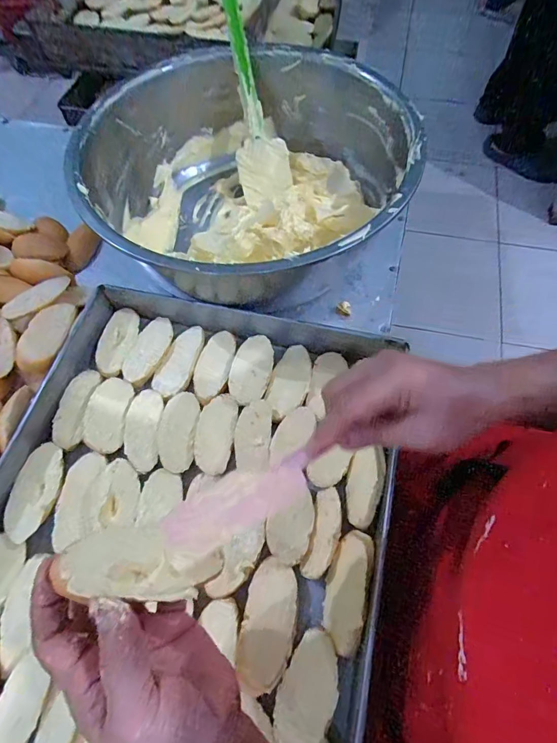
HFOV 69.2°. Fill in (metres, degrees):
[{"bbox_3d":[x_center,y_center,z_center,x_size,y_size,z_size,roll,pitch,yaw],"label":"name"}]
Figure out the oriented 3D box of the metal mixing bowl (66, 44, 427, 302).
[{"bbox_3d":[-0.055,-0.255,0.533,0.361,0.143,0.361,-1,62,1],"label":"metal mixing bowl"}]

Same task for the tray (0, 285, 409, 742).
[{"bbox_3d":[-0.111,0.208,0.342,0.374,0.046,0.620,11,63,7],"label":"tray"}]

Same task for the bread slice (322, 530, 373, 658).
[{"bbox_3d":[0.057,0.184,0.341,0.040,0.008,0.090,-9,58,39],"label":"bread slice"}]

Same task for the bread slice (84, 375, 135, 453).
[{"bbox_3d":[-0.180,0.044,0.426,0.043,0.008,0.080,2,62,3],"label":"bread slice"}]

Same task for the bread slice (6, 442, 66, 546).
[{"bbox_3d":[-0.236,0.115,0.392,0.041,0.009,0.089,7,63,6],"label":"bread slice"}]

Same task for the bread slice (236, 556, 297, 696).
[{"bbox_3d":[-0.008,0.211,0.337,0.043,0.008,0.095,9,63,7],"label":"bread slice"}]

